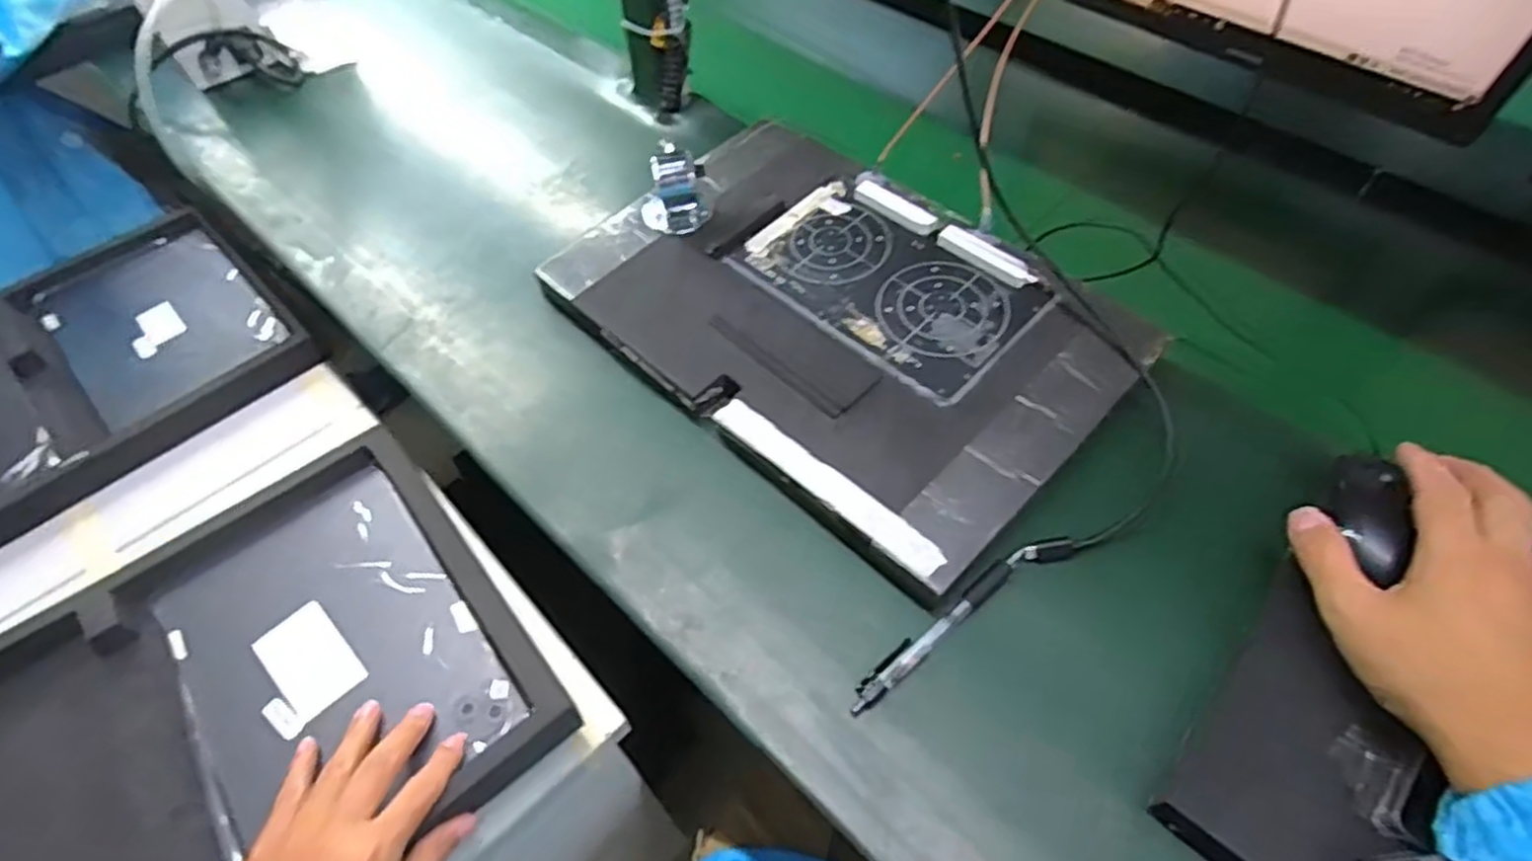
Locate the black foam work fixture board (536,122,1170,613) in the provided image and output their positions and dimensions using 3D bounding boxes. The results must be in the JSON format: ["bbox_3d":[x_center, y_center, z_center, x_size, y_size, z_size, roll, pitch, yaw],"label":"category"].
[{"bbox_3d":[0.049,-0.090,0.543,0.381,0.035,0.254,38,64,24],"label":"black foam work fixture board"}]

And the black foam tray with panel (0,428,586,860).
[{"bbox_3d":[-0.371,0.204,0.459,0.427,0.043,0.287,-37,62,-22],"label":"black foam tray with panel"}]

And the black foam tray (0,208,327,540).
[{"bbox_3d":[-0.695,-0.040,0.708,0.313,0.030,0.425,38,64,24],"label":"black foam tray"}]

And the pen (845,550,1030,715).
[{"bbox_3d":[0.102,0.112,0.434,0.140,0.015,0.016,-33,60,-20],"label":"pen"}]

